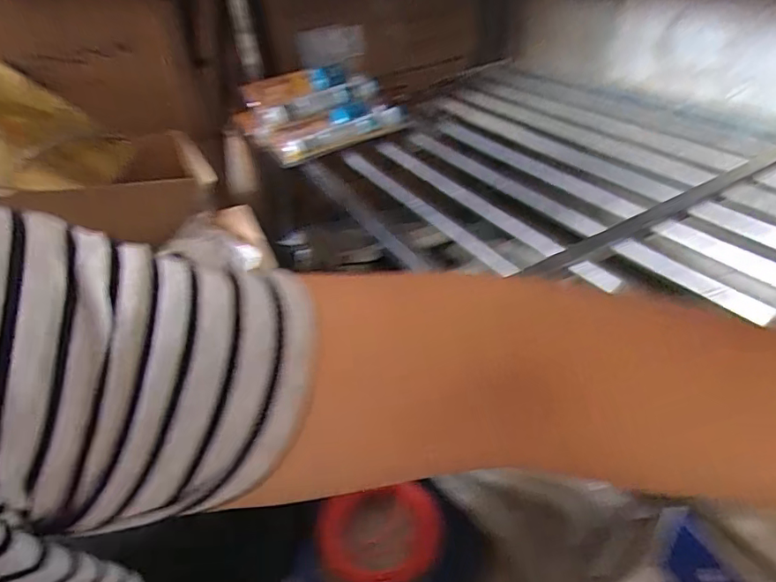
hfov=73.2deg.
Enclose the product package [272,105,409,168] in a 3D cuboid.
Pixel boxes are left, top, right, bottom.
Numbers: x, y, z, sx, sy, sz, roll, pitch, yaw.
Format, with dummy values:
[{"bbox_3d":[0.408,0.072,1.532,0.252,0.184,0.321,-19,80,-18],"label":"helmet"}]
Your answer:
[{"bbox_3d":[-0.071,-0.277,0.930,0.265,0.043,0.046,-23,38,-23],"label":"product package"}]

